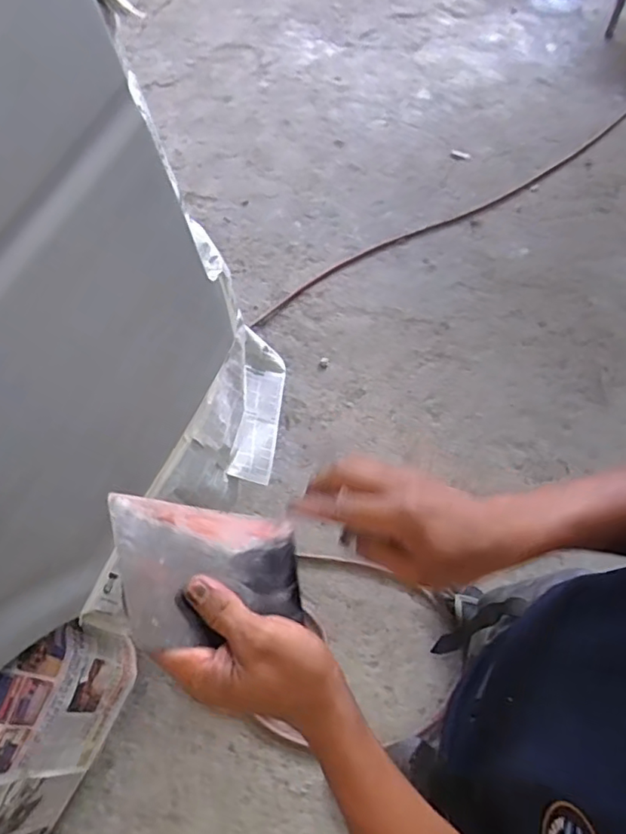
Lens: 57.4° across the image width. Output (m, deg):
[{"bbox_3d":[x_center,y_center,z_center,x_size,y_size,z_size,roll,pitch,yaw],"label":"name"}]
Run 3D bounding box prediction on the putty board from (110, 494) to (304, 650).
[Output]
[{"bbox_3d":[-0.064,0.102,0.383,0.138,0.007,0.095,15,43,-37],"label":"putty board"}]

